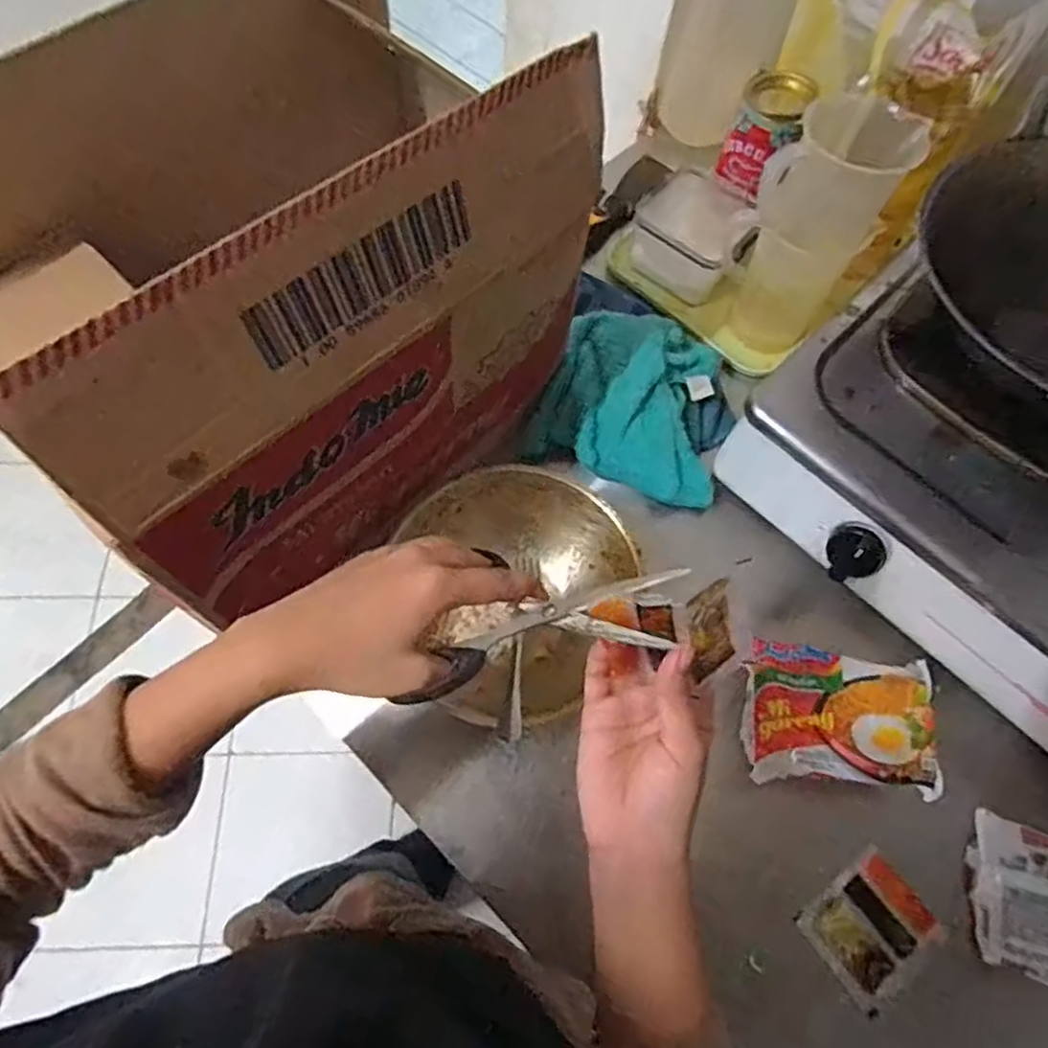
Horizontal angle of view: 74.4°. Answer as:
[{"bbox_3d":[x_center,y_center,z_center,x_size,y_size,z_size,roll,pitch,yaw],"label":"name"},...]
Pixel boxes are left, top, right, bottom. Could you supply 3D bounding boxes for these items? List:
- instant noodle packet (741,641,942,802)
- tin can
[{"bbox_3d":[0.241,0.144,0.523,0.136,0.025,0.103,6,66,0],"label":"instant noodle packet"},{"bbox_3d":[0.229,-0.373,0.669,0.063,0.094,0.062,1,66,-2],"label":"tin can"}]

